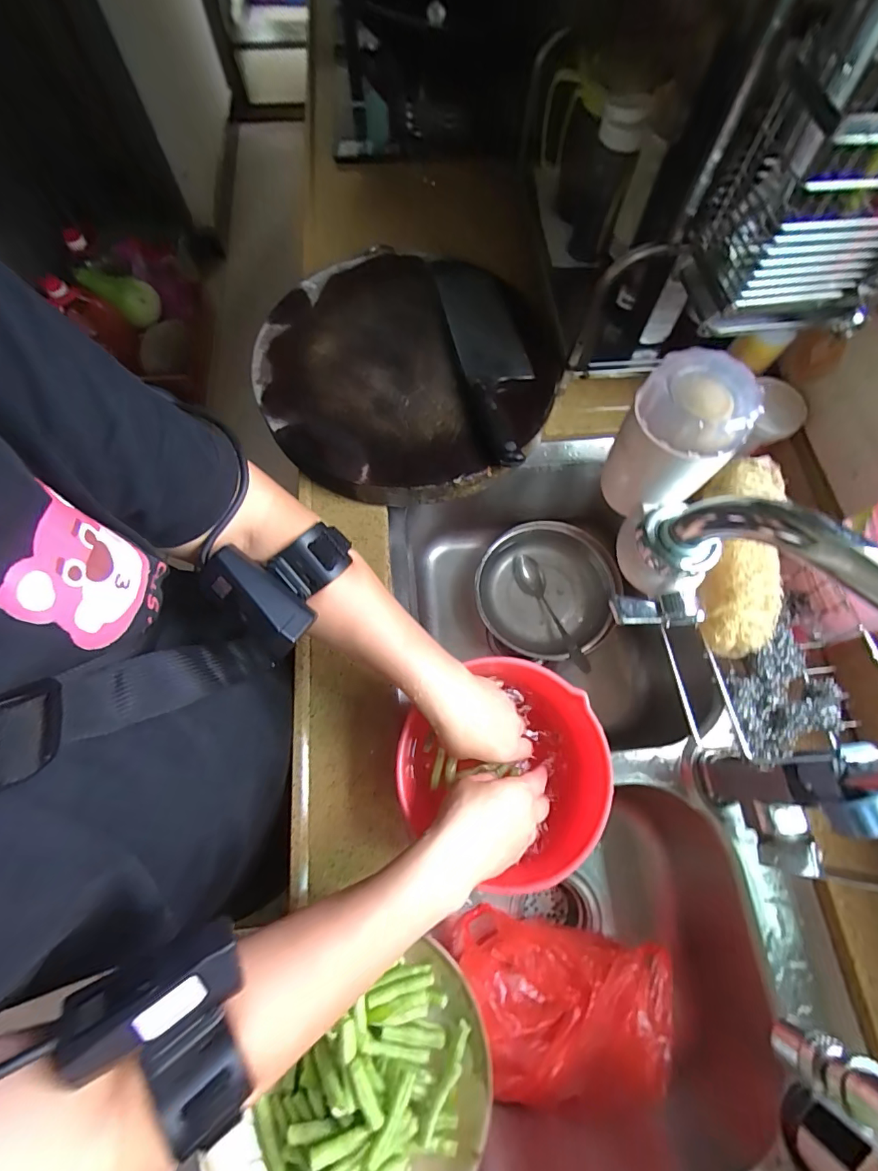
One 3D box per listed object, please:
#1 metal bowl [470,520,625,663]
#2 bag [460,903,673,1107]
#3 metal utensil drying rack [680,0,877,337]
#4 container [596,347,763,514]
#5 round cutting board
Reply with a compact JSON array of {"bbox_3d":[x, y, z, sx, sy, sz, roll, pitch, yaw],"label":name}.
[{"bbox_3d":[0.162,0.004,0.693,0.195,0.056,0.195,0,70,-1],"label":"metal bowl"},{"bbox_3d":[0.123,0.433,0.467,0.196,0.102,0.133,7,70,2],"label":"bag"},{"bbox_3d":[0.285,-0.302,0.329,0.120,0.181,0.116,-5,70,-3],"label":"metal utensil drying rack"},{"bbox_3d":[0.145,-0.088,0.287,0.057,0.089,0.059,0,70,-1],"label":"container"},{"bbox_3d":[-0.041,-0.250,0.556,0.336,0.036,0.333,0,70,-1],"label":"round cutting board"}]

